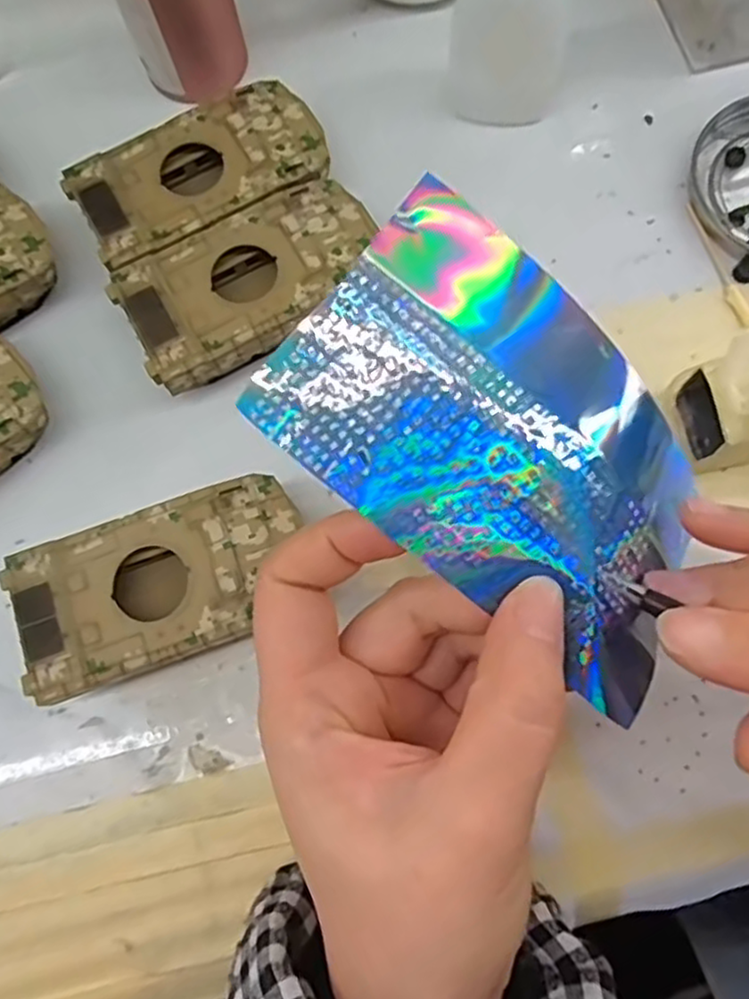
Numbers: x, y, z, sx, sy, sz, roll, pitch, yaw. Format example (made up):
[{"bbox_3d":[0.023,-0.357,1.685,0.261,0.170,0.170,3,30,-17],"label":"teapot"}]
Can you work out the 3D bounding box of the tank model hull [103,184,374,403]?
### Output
[{"bbox_3d":[-0.044,-0.079,0.266,0.095,0.027,0.055,-29,75,-5],"label":"tank model hull"}]

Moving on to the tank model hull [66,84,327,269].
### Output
[{"bbox_3d":[-0.067,-0.126,0.279,0.095,0.025,0.049,-28,75,-5],"label":"tank model hull"}]

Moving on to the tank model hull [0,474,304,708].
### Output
[{"bbox_3d":[-0.070,0.030,0.239,0.094,0.026,0.051,-20,75,-3],"label":"tank model hull"}]

